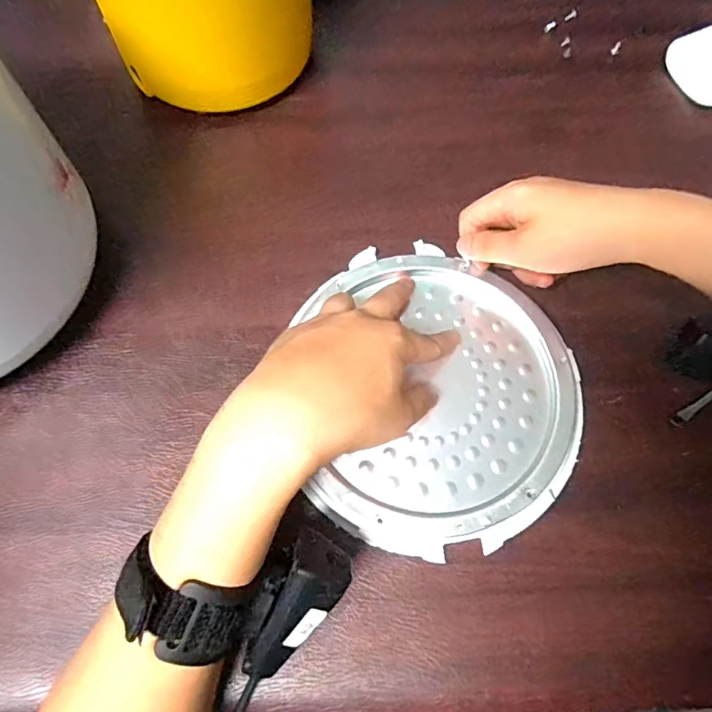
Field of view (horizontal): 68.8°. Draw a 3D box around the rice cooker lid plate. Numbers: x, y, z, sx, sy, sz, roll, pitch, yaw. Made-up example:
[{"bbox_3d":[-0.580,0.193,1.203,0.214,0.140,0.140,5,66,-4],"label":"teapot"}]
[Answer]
[{"bbox_3d":[0.047,0.023,0.337,0.189,0.021,0.193,0,67,-1],"label":"rice cooker lid plate"}]

